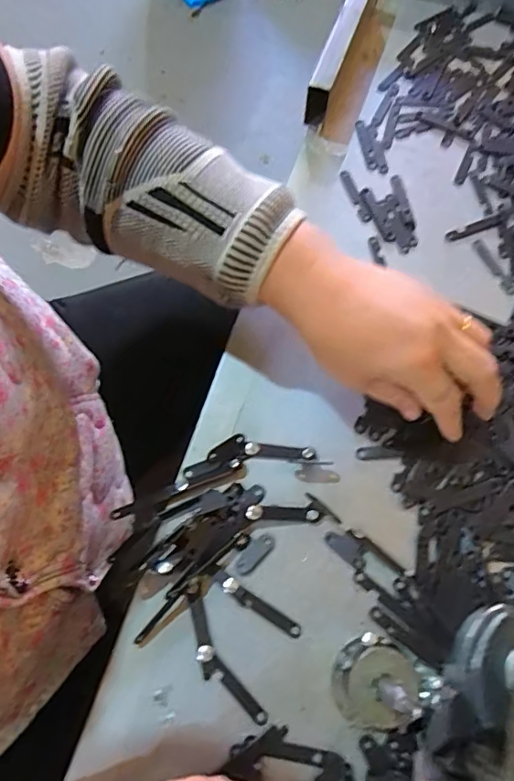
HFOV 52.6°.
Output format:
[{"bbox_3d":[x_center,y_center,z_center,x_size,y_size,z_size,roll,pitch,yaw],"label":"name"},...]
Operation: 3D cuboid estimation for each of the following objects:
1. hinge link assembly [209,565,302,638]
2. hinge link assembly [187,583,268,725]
[{"bbox_3d":[-0.002,0.129,0.314,0.063,0.004,0.010,32,73,13],"label":"hinge link assembly"},{"bbox_3d":[-0.024,0.156,0.302,0.019,0.006,0.083,-30,71,-10],"label":"hinge link assembly"}]

